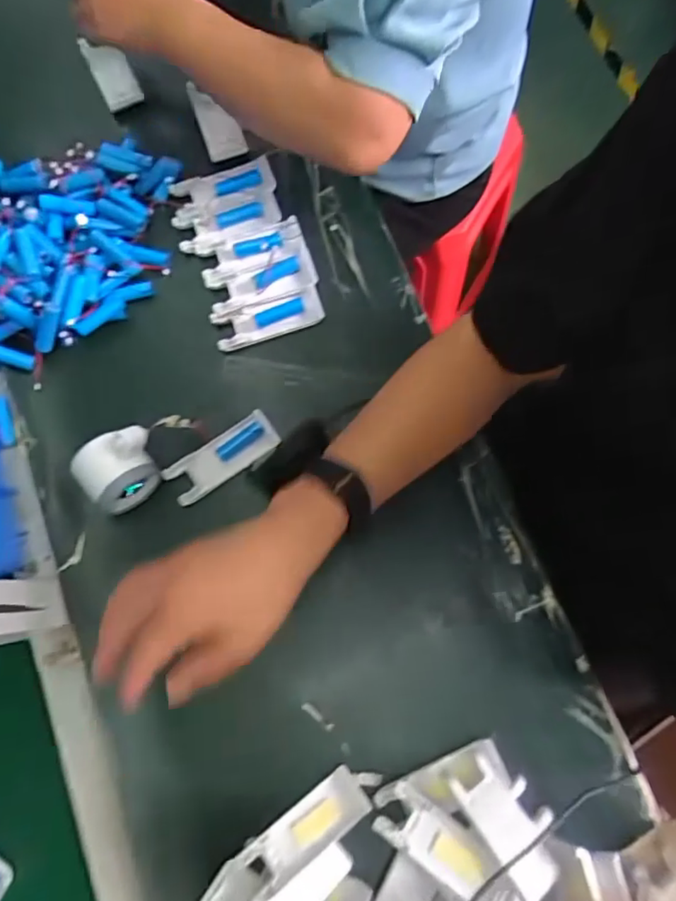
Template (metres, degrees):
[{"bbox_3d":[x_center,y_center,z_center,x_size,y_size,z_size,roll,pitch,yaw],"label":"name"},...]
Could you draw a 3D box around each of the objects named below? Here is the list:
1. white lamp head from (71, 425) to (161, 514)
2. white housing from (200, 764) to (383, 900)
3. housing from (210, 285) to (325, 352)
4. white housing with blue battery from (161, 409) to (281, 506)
[{"bbox_3d":[-0.187,0.013,0.487,0.070,0.066,0.056,-38,80,-6],"label":"white lamp head"},{"bbox_3d":[-0.036,0.309,0.444,0.154,0.022,0.040,-31,66,-21],"label":"white housing"},{"bbox_3d":[-0.068,-0.132,0.549,0.105,0.014,0.043,-18,78,-2],"label":"housing"},{"bbox_3d":[-0.106,0.007,0.518,0.106,0.012,0.044,-36,79,-6],"label":"white housing with blue battery"}]

